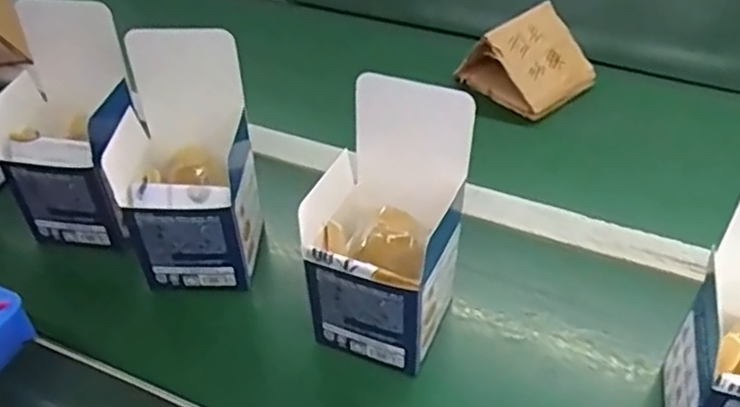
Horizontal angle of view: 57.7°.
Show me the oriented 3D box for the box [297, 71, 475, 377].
[{"bbox_3d":[0.007,0.022,0.452,0.088,0.178,0.088,18,46,22],"label":"box"}]

